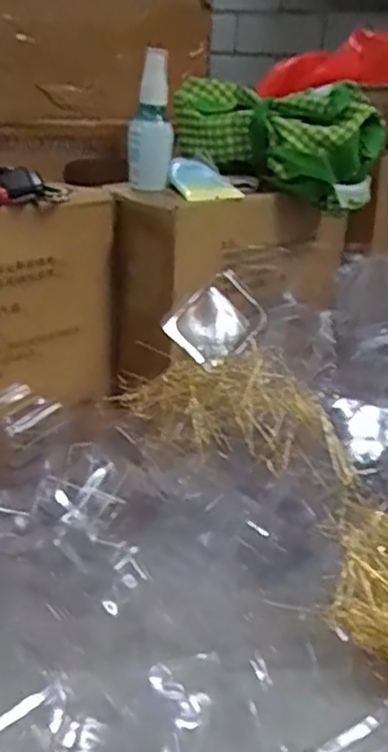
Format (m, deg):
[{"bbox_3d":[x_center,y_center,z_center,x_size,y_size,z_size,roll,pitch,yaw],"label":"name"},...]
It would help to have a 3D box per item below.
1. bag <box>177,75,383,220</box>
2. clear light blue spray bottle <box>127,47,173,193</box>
[{"bbox_3d":[0.081,-0.236,0.717,0.212,0.102,0.080,19,28,33],"label":"bag"},{"bbox_3d":[-0.039,-0.226,0.635,0.040,0.113,0.031,2,23,-4],"label":"clear light blue spray bottle"}]

